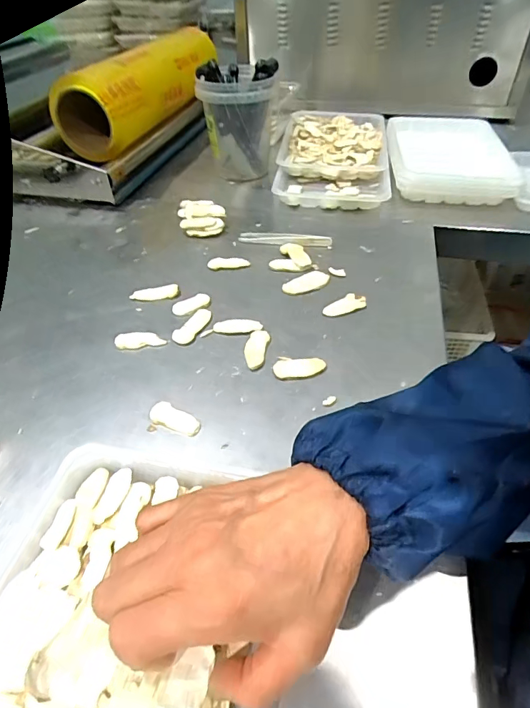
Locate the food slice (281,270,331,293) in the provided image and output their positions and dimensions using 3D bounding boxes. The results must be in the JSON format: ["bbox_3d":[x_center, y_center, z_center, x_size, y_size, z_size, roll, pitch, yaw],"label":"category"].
[{"bbox_3d":[0.045,-0.079,0.478,0.053,0.004,0.026,-20,48,-17],"label":"food slice"}]

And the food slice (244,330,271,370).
[{"bbox_3d":[-0.008,-0.005,0.410,0.021,0.004,0.047,7,47,9],"label":"food slice"}]

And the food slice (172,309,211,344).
[{"bbox_3d":[-0.072,-0.029,0.435,0.023,0.004,0.050,20,50,20],"label":"food slice"}]

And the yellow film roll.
[{"bbox_3d":[-0.194,-0.453,0.727,0.126,0.105,0.400,8,47,10],"label":"yellow film roll"}]

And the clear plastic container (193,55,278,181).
[{"bbox_3d":[-0.039,-0.349,0.666,0.115,0.151,0.106,-9,46,-6],"label":"clear plastic container"}]

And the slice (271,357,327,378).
[{"bbox_3d":[0.030,0.012,0.388,0.045,0.005,0.024,5,46,6],"label":"slice"}]

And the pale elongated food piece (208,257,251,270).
[{"bbox_3d":[-0.042,-0.107,0.512,0.048,0.004,0.018,-1,46,1],"label":"pale elongated food piece"}]

